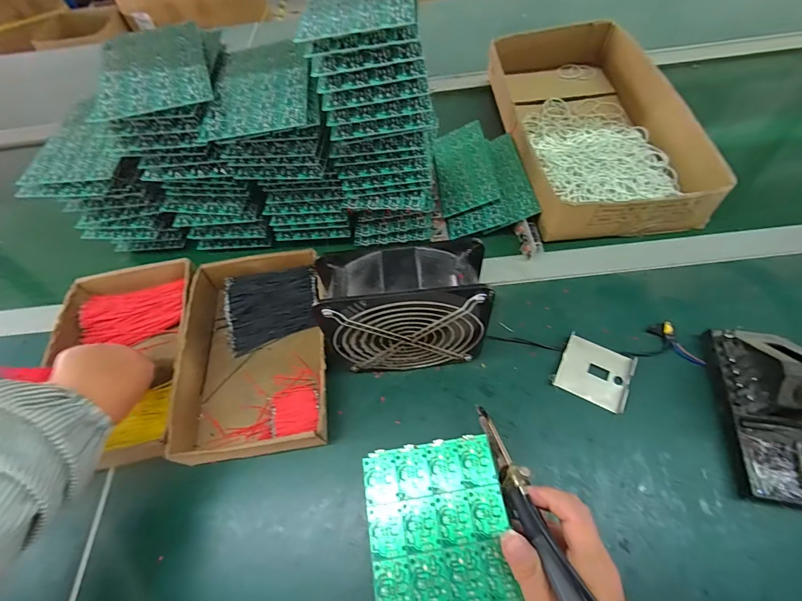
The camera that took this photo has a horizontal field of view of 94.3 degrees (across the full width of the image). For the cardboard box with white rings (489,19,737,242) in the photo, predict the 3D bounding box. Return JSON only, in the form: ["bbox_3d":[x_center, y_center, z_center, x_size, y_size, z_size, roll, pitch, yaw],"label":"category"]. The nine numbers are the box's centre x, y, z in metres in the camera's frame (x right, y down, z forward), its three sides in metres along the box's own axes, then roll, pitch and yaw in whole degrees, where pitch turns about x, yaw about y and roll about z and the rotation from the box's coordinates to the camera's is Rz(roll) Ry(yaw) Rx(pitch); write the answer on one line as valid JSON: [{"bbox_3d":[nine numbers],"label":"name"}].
[{"bbox_3d":[0.284,-0.280,0.575,0.239,0.070,0.436,-6,58,2],"label":"cardboard box with white rings"}]

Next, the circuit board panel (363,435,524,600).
[{"bbox_3d":[0.033,0.195,0.262,0.101,0.004,0.177,-9,59,-1],"label":"circuit board panel"}]

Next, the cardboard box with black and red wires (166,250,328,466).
[{"bbox_3d":[-0.161,0.052,0.425,0.151,0.050,0.241,-10,58,-1],"label":"cardboard box with black and red wires"}]

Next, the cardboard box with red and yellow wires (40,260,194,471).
[{"bbox_3d":[-0.313,0.062,0.426,0.151,0.050,0.231,-11,58,-1],"label":"cardboard box with red and yellow wires"}]

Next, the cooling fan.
[{"bbox_3d":[0.004,0.019,0.367,0.147,0.154,0.058,-3,58,3],"label":"cooling fan"}]

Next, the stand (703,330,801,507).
[{"bbox_3d":[0.347,0.091,0.335,0.077,0.072,0.160,6,59,9],"label":"stand"}]

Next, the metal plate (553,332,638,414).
[{"bbox_3d":[0.207,0.076,0.396,0.069,0.014,0.063,22,63,18],"label":"metal plate"}]

